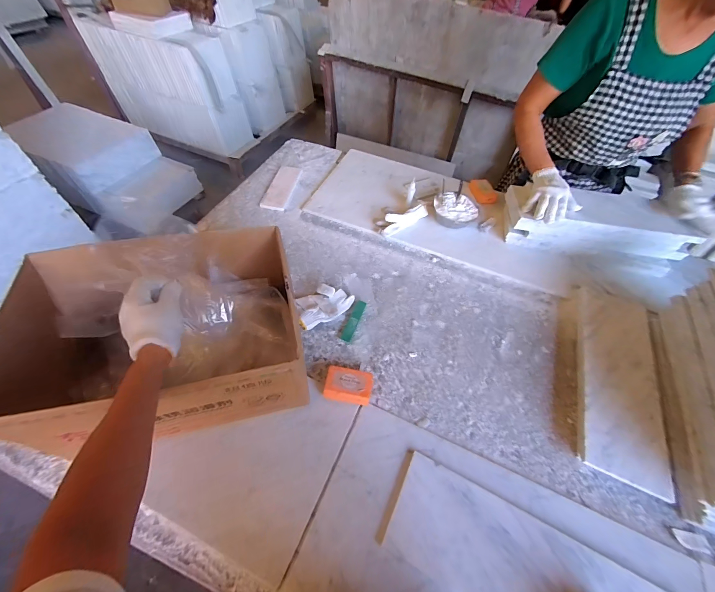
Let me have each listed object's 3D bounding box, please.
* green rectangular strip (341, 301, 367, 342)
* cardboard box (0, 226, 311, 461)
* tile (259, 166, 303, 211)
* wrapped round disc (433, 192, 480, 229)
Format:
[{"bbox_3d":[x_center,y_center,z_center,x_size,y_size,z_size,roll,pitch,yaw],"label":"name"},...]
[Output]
[{"bbox_3d":[-0.008,0.059,0.752,0.022,0.008,0.117,18,56,10],"label":"green rectangular strip"},{"bbox_3d":[-0.335,0.066,0.554,0.438,0.234,0.297,-11,56,-10],"label":"cardboard box"},{"bbox_3d":[-0.253,-0.363,1.047,0.085,0.015,0.236,9,55,4],"label":"tile"},{"bbox_3d":[0.305,-0.271,0.985,0.137,0.050,0.137,36,61,21],"label":"wrapped round disc"}]

